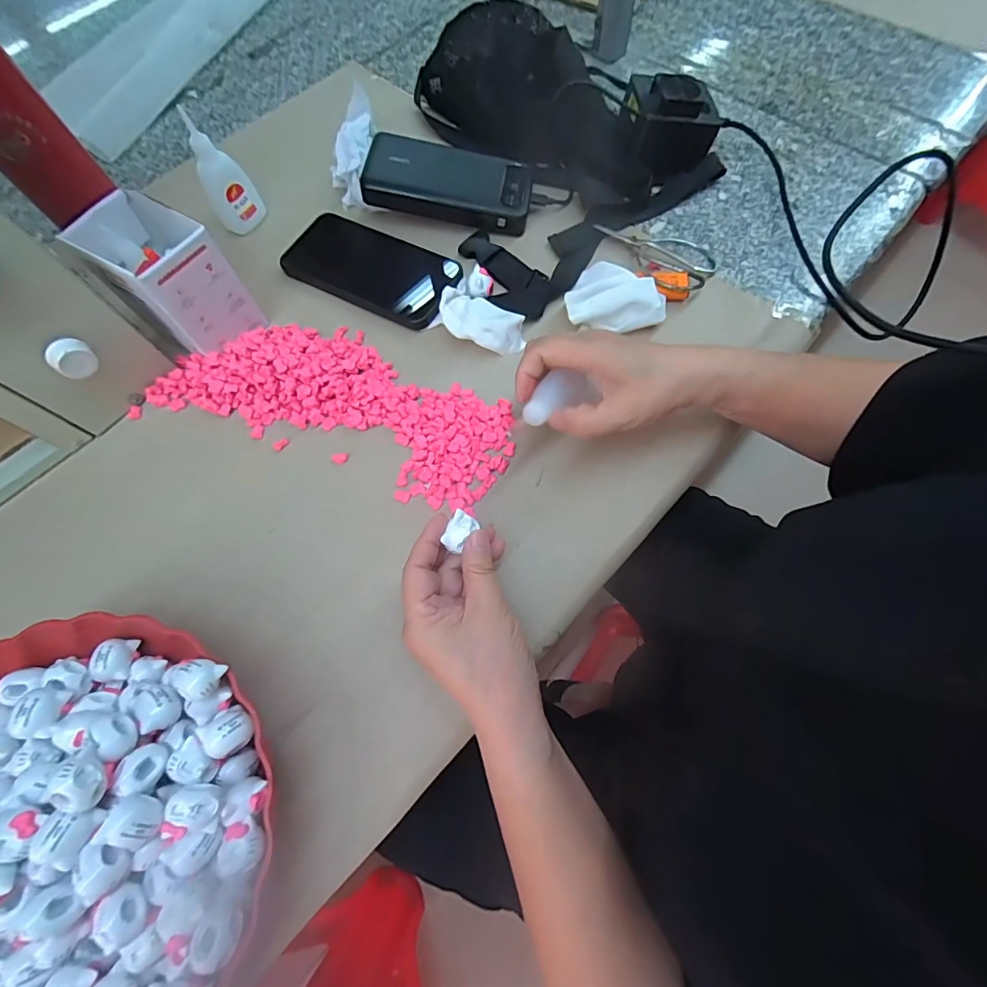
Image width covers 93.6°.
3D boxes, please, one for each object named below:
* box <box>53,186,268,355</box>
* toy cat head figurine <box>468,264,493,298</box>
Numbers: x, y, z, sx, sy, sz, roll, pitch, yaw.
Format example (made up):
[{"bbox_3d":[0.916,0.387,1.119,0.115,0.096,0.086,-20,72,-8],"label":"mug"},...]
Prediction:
[{"bbox_3d":[-0.255,-0.170,0.369,0.091,0.085,0.072,28,74,13],"label":"box"},{"bbox_3d":[-0.011,-0.186,0.408,0.021,0.013,0.027,-2,69,2],"label":"toy cat head figurine"}]

